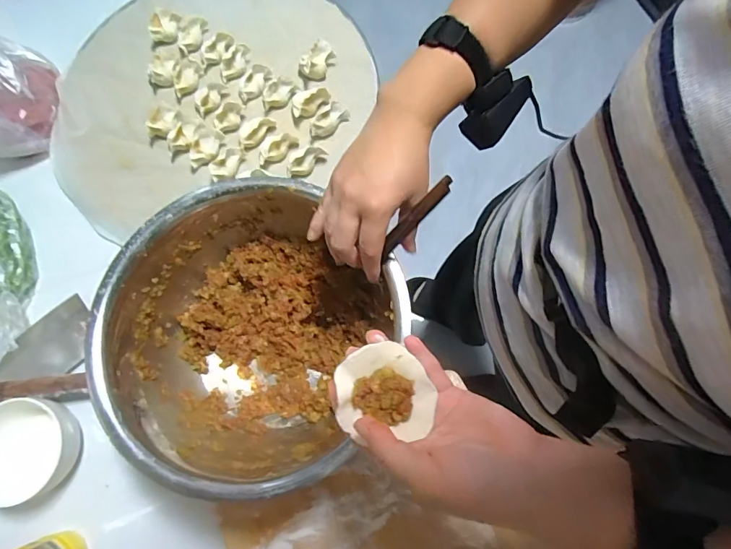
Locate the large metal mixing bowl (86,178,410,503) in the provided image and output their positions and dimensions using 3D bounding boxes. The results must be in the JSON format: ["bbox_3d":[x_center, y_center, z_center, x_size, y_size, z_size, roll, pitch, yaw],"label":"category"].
[{"bbox_3d":[-0.115,0.058,0.438,0.262,0.110,0.269,-1,74,3],"label":"large metal mixing bowl"}]

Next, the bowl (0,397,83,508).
[{"bbox_3d":[-0.371,0.187,0.456,0.094,0.054,0.102,-4,74,2],"label":"bowl"}]

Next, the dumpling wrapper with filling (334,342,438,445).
[{"bbox_3d":[0.012,0.077,0.280,0.062,0.012,0.058,-5,73,1],"label":"dumpling wrapper with filling"}]

